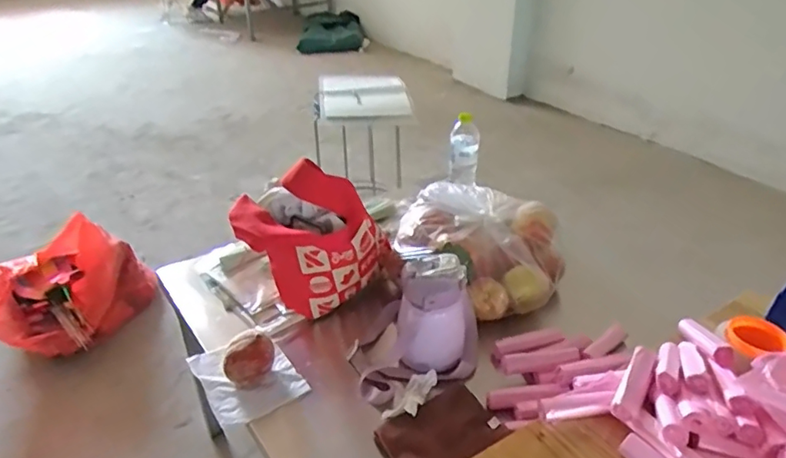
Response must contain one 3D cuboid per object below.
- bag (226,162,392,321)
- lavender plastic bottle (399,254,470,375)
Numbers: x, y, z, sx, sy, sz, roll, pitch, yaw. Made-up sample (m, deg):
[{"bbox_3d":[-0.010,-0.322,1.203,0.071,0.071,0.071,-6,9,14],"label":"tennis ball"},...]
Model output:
[{"bbox_3d":[-0.142,0.026,1.015,0.265,0.227,0.122,-3,32,-4],"label":"bag"},{"bbox_3d":[0.067,0.136,0.880,0.110,0.174,0.080,3,32,5],"label":"lavender plastic bottle"}]

